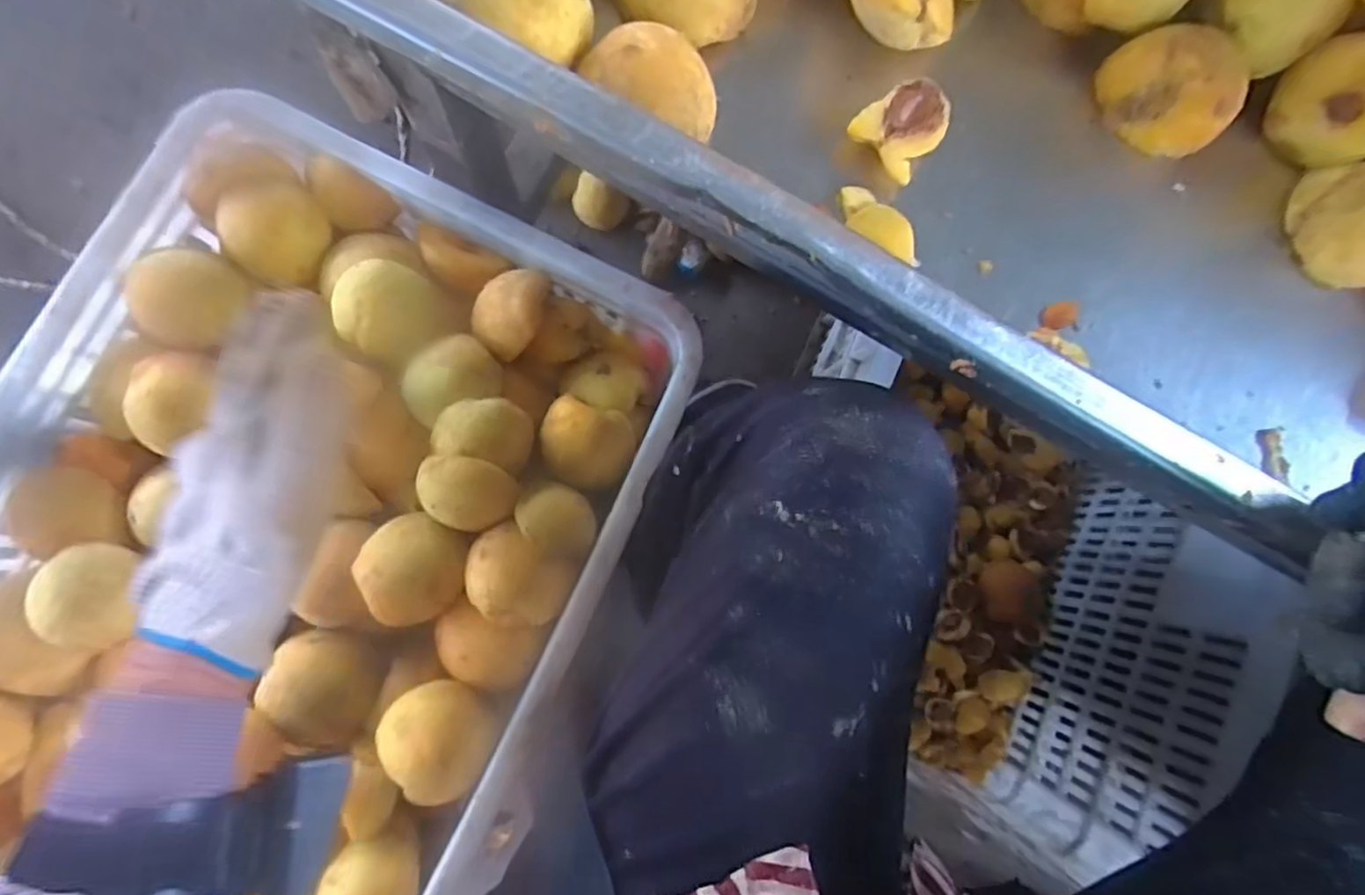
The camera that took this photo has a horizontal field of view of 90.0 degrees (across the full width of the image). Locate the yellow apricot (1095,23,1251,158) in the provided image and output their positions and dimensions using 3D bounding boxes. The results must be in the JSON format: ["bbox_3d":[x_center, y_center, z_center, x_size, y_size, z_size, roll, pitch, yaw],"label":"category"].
[{"bbox_3d":[0.240,-0.176,0.334,0.061,0.034,0.040,45,81,-2],"label":"yellow apricot"}]

